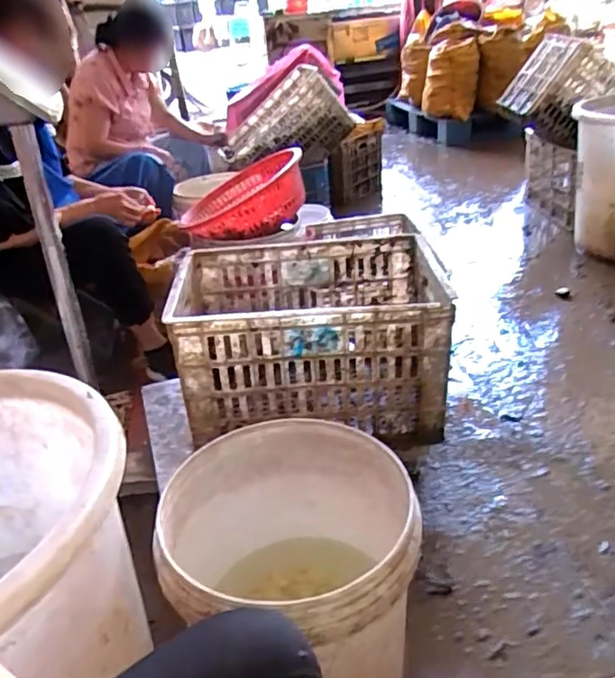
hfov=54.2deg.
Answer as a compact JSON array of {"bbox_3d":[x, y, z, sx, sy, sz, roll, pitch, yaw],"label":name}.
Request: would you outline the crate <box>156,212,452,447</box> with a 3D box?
[{"bbox_3d":[0.008,-0.011,1.226,0.487,0.287,0.355,-6,29,2],"label":"crate"}]

